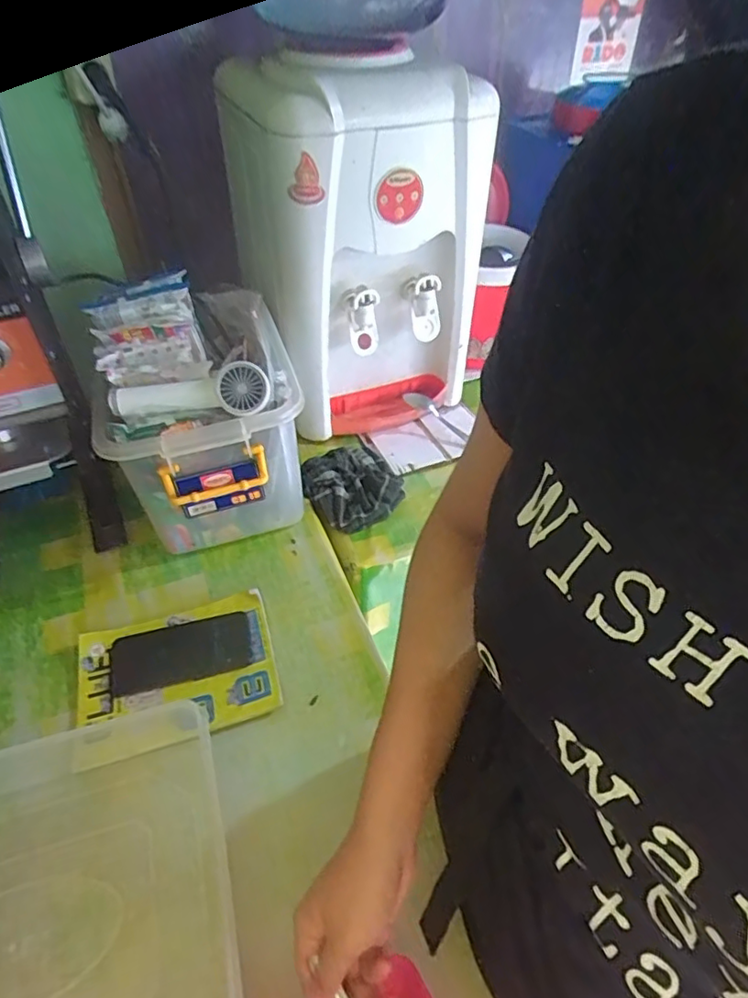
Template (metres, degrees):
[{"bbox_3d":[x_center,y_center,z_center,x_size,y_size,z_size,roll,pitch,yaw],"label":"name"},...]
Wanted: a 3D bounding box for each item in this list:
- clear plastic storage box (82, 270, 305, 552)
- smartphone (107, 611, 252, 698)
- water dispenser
[{"bbox_3d":[-0.227,-0.114,0.810,0.234,0.257,0.338,-10,44,-11],"label":"clear plastic storage box"},{"bbox_3d":[-0.218,0.171,0.676,0.150,0.015,0.081,-12,44,-12],"label":"smartphone"},{"bbox_3d":[-0.025,-0.388,0.935,0.316,0.490,0.305,-14,44,-15],"label":"water dispenser"}]

